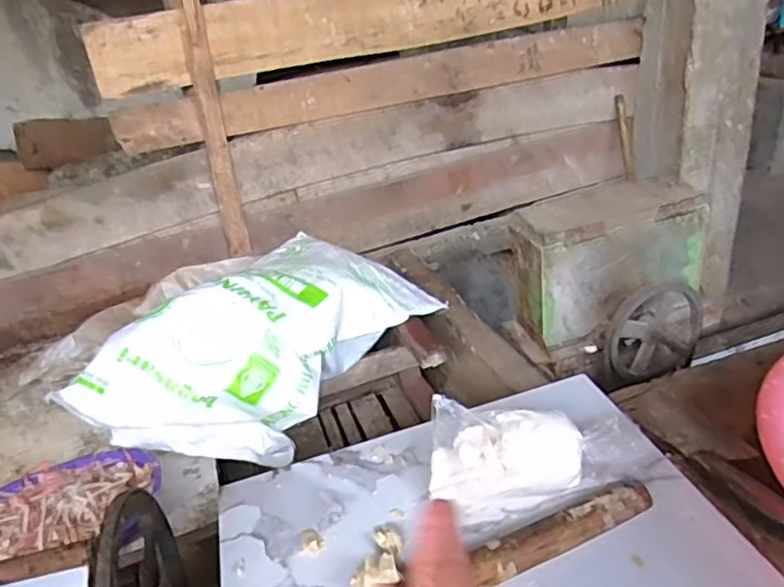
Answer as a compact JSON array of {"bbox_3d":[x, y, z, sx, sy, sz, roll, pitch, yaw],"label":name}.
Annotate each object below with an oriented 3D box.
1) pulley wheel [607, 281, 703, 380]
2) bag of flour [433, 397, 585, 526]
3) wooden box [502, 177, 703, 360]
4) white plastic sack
[{"bbox_3d":[0.480,0.071,1.148,0.190,0.159,0.065,-48,16,7],"label":"pulley wheel"},{"bbox_3d":[0.122,0.170,0.676,0.165,0.106,0.065,-6,28,2],"label":"bag of flour"},{"bbox_3d":[0.407,-0.066,1.224,0.343,0.240,0.148,-16,30,-15],"label":"wooden box"},{"bbox_3d":[-0.248,0.077,1.266,0.398,0.188,0.665,14,35,33],"label":"white plastic sack"}]

